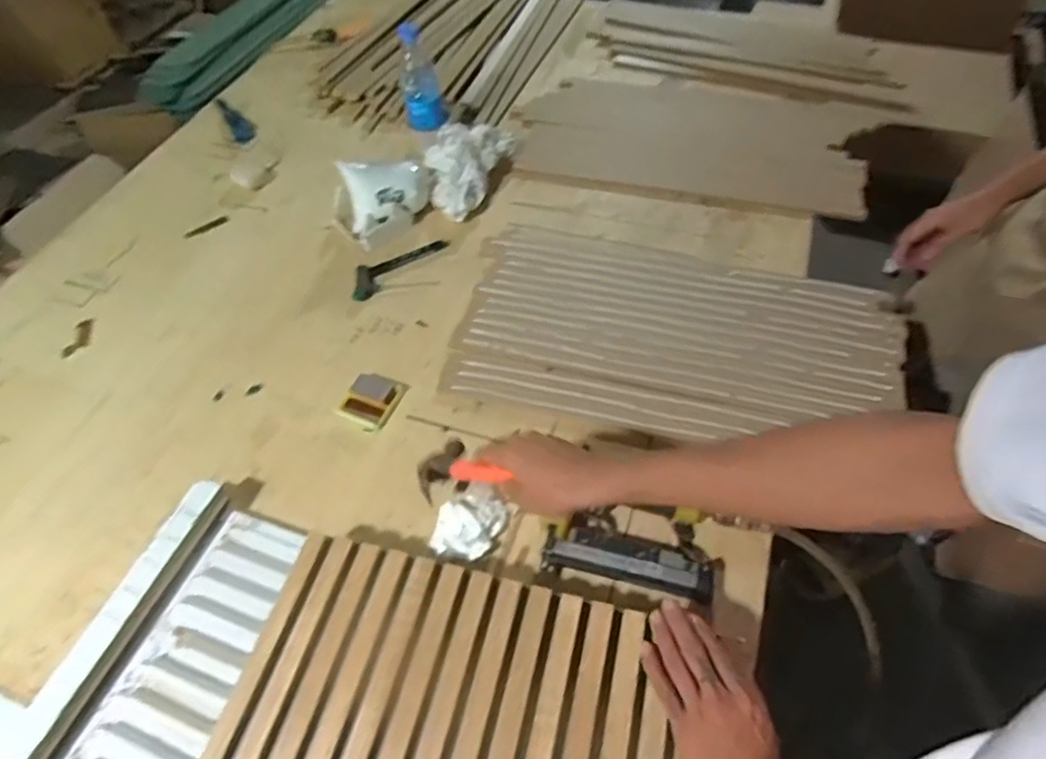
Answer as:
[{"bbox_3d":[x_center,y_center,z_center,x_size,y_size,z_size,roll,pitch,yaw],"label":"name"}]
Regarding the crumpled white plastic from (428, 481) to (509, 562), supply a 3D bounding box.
[{"bbox_3d":[-0.062,0.156,0.653,0.073,0.024,0.085,21,59,20],"label":"crumpled white plastic"}]

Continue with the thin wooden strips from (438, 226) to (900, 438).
[{"bbox_3d":[0.196,-0.065,0.800,0.558,0.014,0.318,12,56,14],"label":"thin wooden strips"}]

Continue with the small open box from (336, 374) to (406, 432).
[{"bbox_3d":[-0.197,0.027,0.771,0.066,0.021,0.074,19,58,18],"label":"small open box"}]

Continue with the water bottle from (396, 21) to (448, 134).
[{"bbox_3d":[-0.175,-0.515,1.011,0.066,0.166,0.080,-3,54,2],"label":"water bottle"}]

